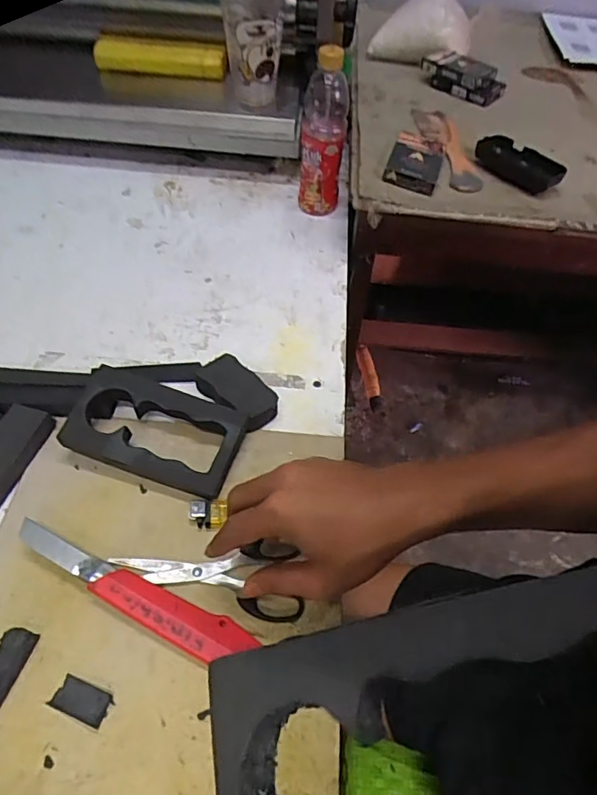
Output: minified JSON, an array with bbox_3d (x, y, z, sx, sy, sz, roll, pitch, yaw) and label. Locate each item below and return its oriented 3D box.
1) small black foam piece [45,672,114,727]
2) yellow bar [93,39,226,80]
[{"bbox_3d":[-0.146,0.204,0.355,0.039,0.007,0.021,18,53,11],"label":"small black foam piece"},{"bbox_3d":[-0.197,-0.492,0.767,0.186,0.042,0.031,8,51,3],"label":"yellow bar"}]

